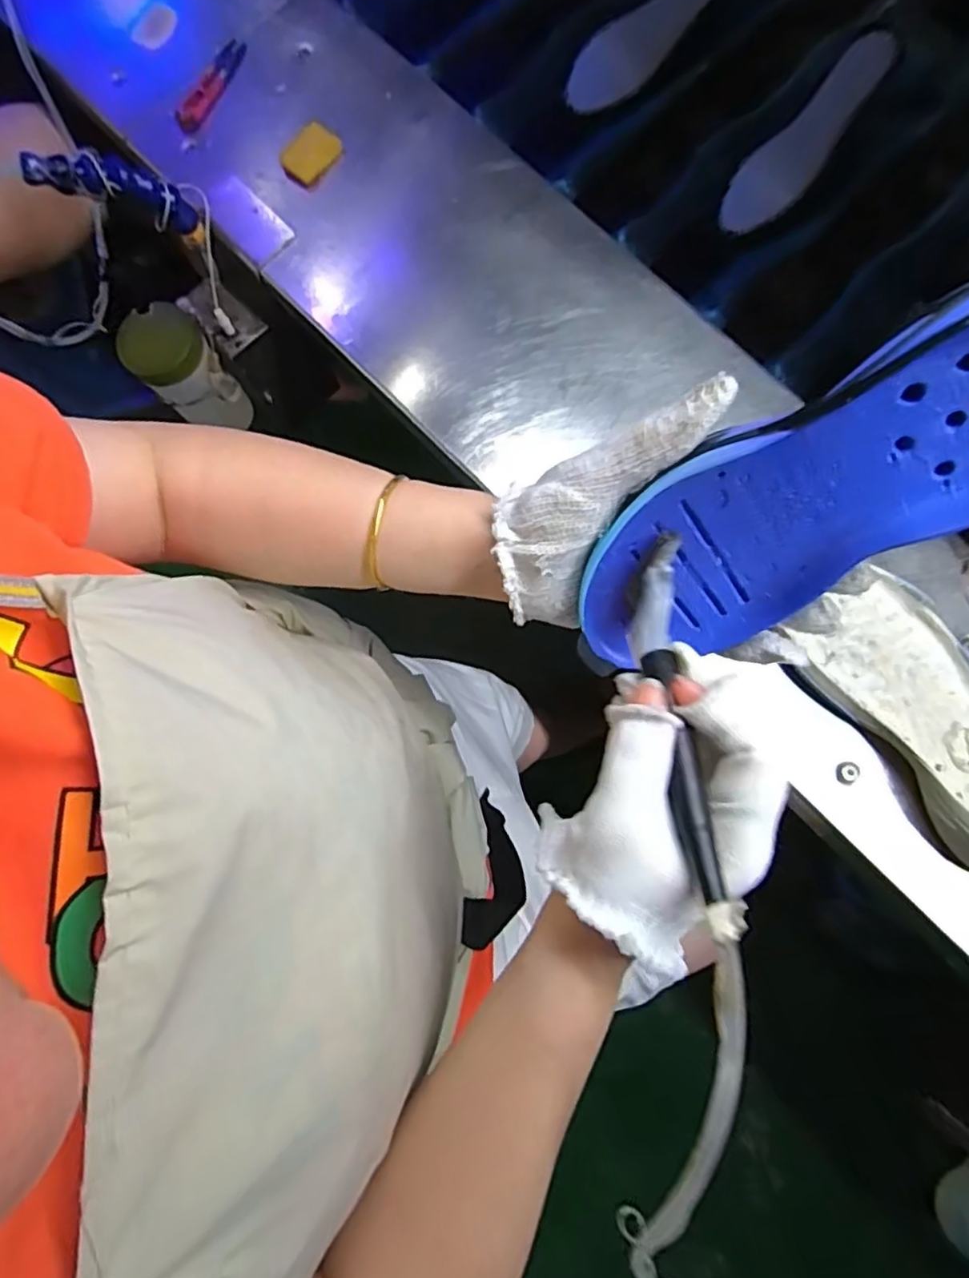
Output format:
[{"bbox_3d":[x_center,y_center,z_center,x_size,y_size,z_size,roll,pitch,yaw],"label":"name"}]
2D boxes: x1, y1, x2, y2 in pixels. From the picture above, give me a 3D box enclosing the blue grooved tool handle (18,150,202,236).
[{"bbox_3d":[-0.292,-0.364,0.513,0.127,0.038,0.024,-11,76,-43],"label":"blue grooved tool handle"}]

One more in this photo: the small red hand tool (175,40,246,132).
[{"bbox_3d":[-0.252,-0.514,0.591,0.023,0.009,0.101,23,80,4],"label":"small red hand tool"}]

